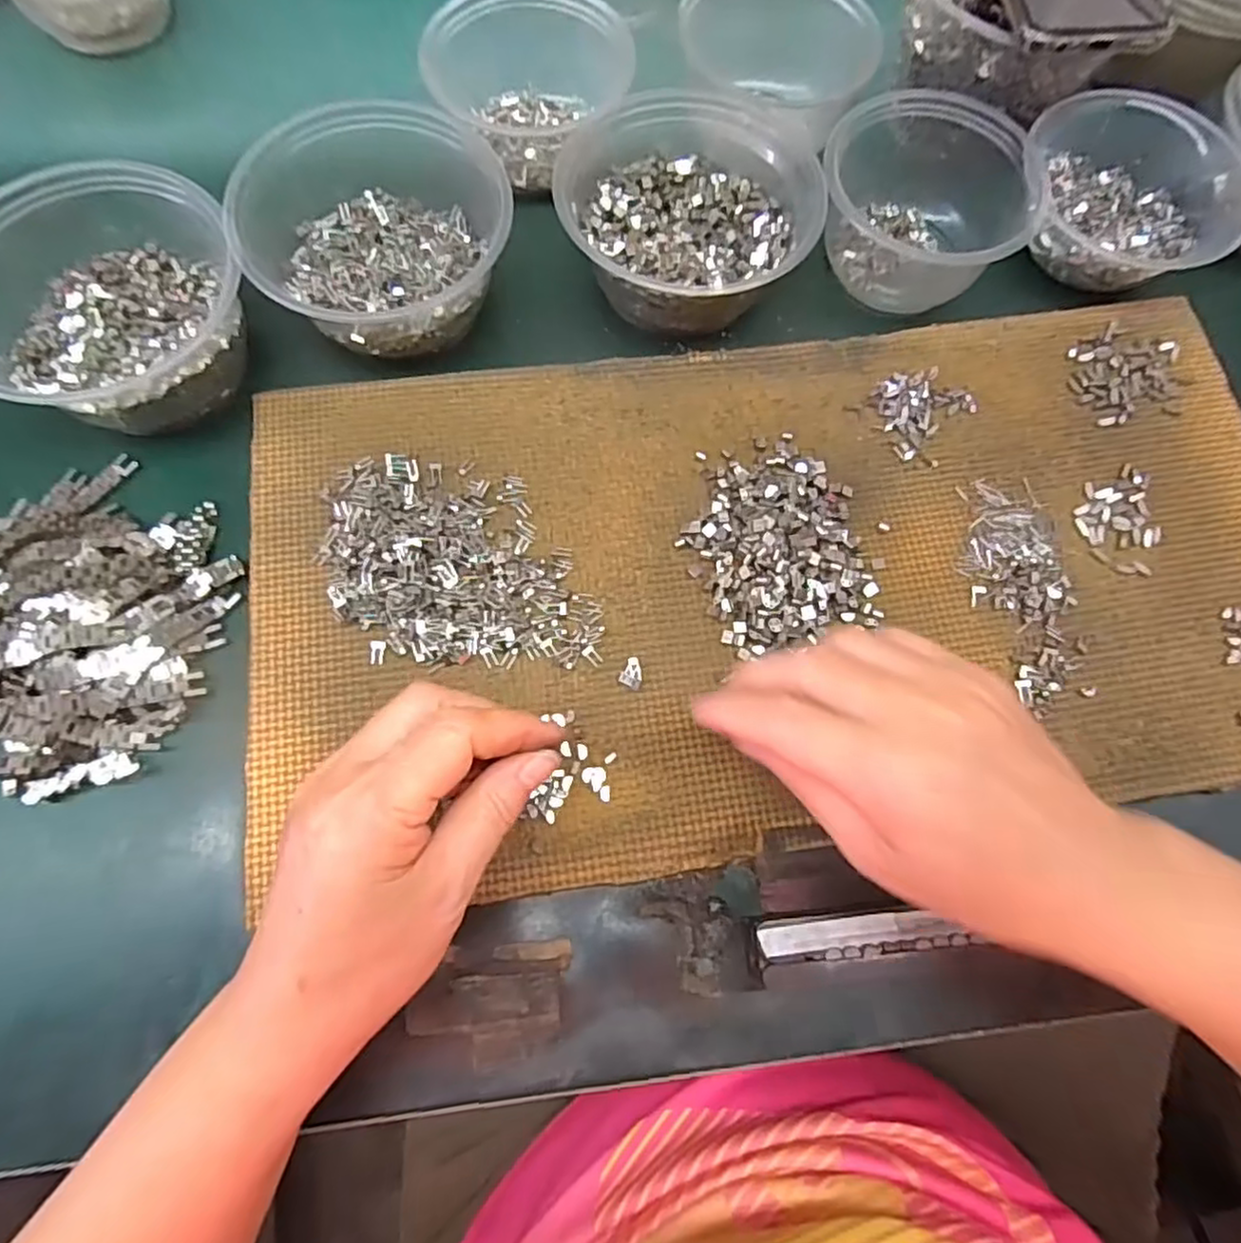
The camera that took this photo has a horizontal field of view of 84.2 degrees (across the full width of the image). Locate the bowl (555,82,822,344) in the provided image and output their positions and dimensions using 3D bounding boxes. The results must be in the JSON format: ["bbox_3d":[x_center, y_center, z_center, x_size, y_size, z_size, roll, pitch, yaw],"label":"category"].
[{"bbox_3d":[0.037,-0.223,0.375,0.131,0.055,0.129,0,74,-1],"label":"bowl"}]

